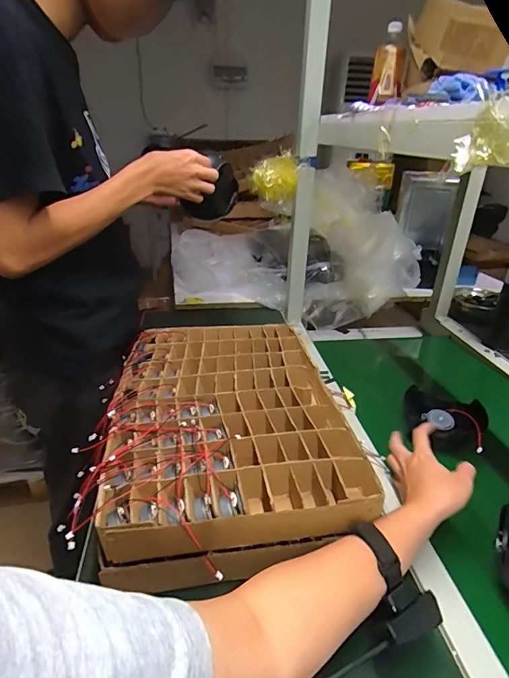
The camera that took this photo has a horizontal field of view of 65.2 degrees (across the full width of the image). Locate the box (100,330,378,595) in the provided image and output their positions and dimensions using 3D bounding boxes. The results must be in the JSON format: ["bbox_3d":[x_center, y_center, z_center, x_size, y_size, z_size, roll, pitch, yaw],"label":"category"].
[{"bbox_3d":[-0.047,0.111,0.613,0.322,0.081,0.439,-2,28,-9],"label":"box"}]

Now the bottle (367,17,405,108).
[{"bbox_3d":[0.295,-0.606,0.871,0.063,0.151,0.065,10,28,14],"label":"bottle"}]

